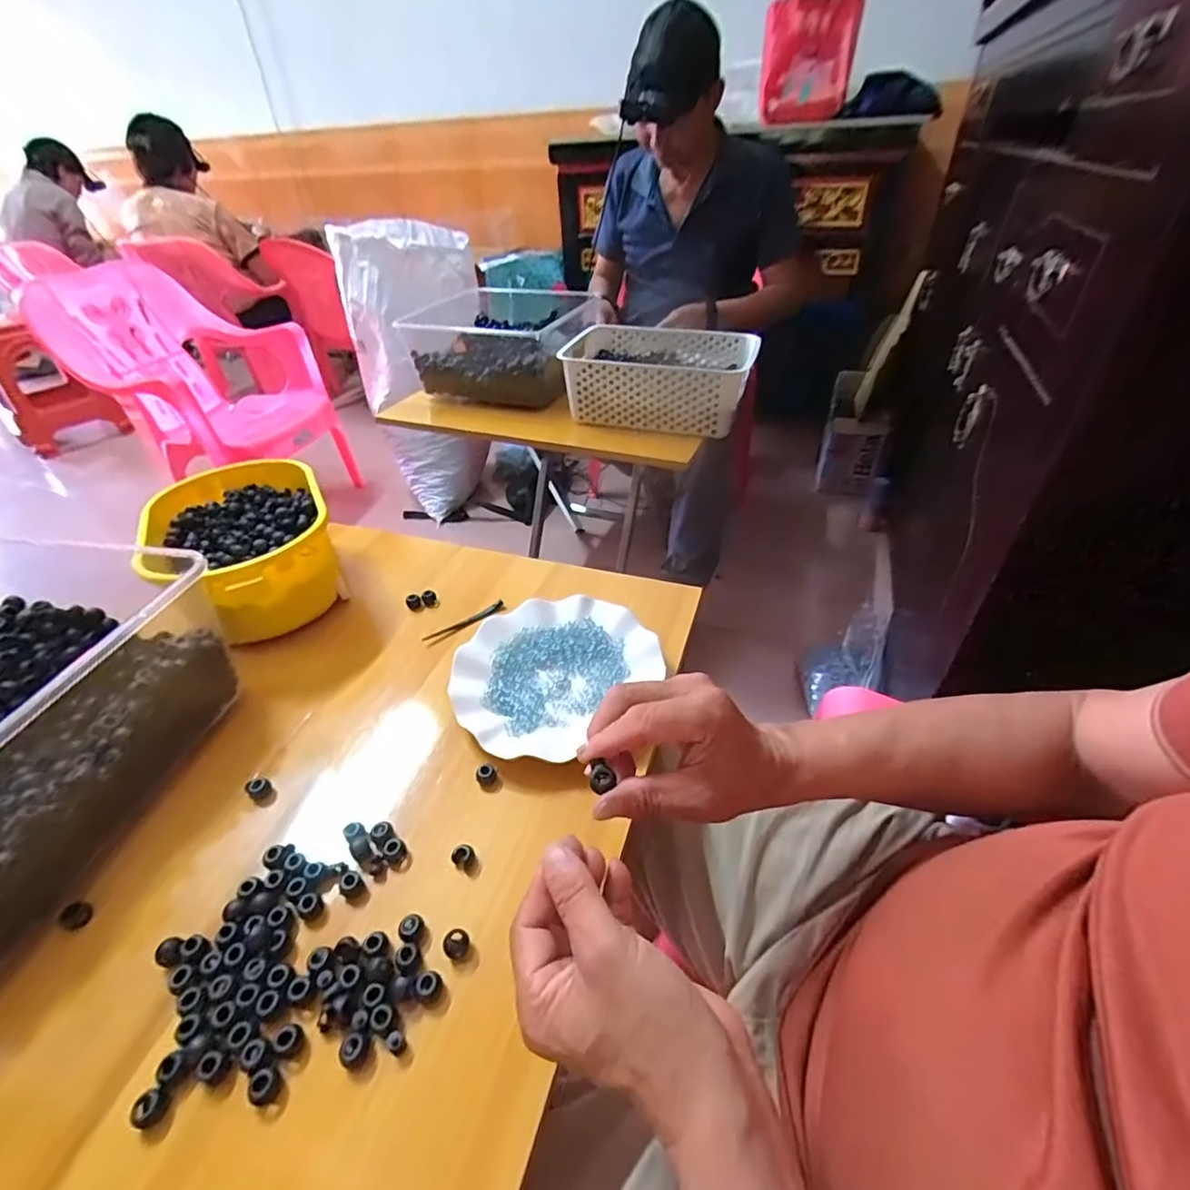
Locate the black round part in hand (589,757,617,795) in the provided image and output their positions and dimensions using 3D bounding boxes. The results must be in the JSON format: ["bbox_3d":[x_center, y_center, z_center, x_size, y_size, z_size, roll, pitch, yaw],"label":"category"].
[{"bbox_3d":[0.004,0.101,0.313,0.014,0.007,0.015,-4,39,0],"label":"black round part in hand"}]

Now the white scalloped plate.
[{"bbox_3d":[-0.042,0.065,0.505,0.154,0.023,0.181,31,50,34],"label":"white scalloped plate"}]

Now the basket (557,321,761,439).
[{"bbox_3d":[0.108,-0.378,0.973,0.307,0.111,0.230,11,41,17],"label":"basket"}]

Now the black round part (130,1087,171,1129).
[{"bbox_3d":[-0.231,0.266,0.290,0.016,0.007,0.015,-2,39,2],"label":"black round part"}]

